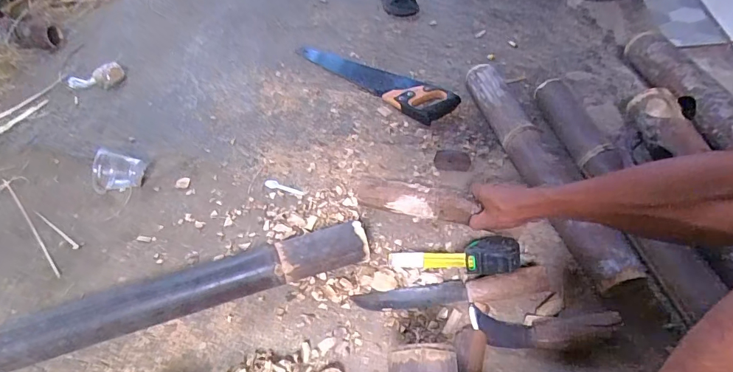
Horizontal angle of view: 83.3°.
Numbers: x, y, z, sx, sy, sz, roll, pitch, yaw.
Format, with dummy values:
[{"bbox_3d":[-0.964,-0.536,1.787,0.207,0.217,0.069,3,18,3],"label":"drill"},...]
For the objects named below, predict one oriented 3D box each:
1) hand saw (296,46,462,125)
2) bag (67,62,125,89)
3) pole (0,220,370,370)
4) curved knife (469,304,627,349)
[{"bbox_3d":[0.014,-0.264,1.002,0.426,0.036,0.110,32,56,25],"label":"hand saw"},{"bbox_3d":[-0.676,-0.277,1.027,0.134,0.042,0.068,3,49,3],"label":"bag"},{"bbox_3d":[-0.257,0.160,0.621,0.528,0.076,0.056,-15,51,-10],"label":"pole"},{"bbox_3d":[0.251,0.201,0.589,0.195,0.020,0.056,-7,47,16],"label":"curved knife"}]

